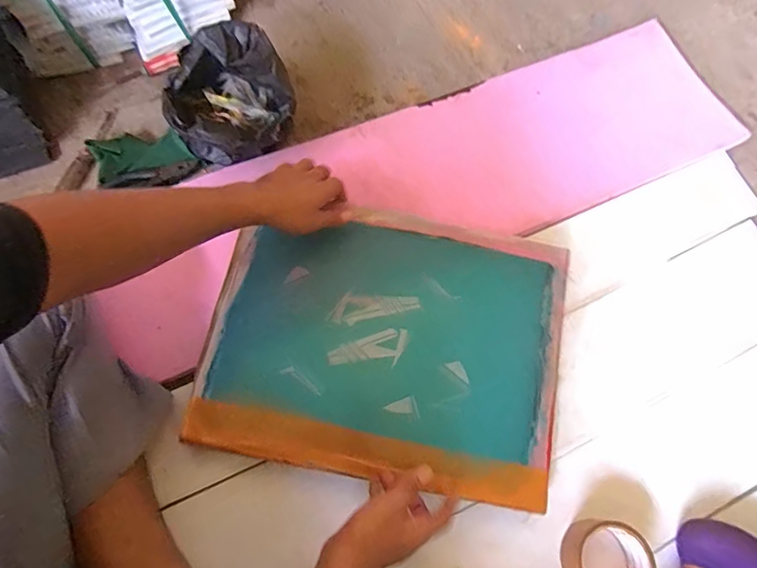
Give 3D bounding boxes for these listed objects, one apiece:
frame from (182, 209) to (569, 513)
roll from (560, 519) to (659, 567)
[{"bbox_3d":[0.014,0.069,0.609,0.443,0.028,0.341,9,72,2],"label":"frame"},{"bbox_3d":[0.274,0.332,0.566,0.100,0.047,0.092,0,72,-1],"label":"roll"}]

